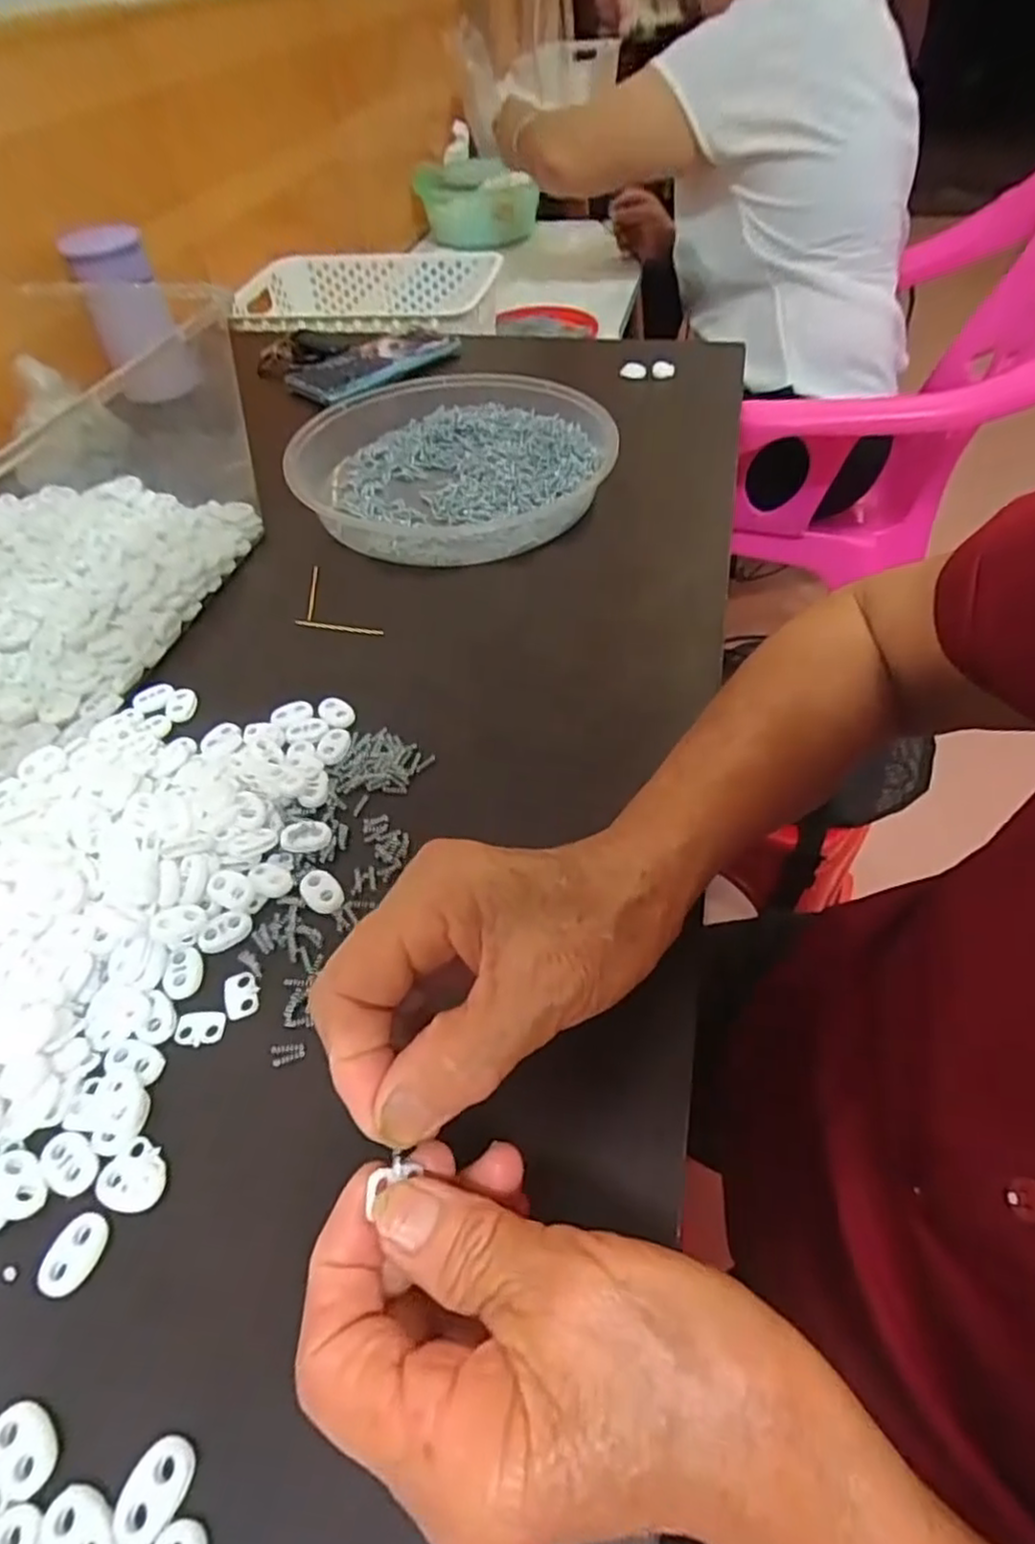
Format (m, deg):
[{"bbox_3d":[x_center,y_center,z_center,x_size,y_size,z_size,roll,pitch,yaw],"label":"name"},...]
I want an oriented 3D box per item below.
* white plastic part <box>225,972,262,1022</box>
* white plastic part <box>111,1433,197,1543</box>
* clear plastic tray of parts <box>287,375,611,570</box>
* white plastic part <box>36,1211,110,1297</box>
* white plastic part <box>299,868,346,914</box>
[{"bbox_3d":[-0.111,0.088,0.281,0.013,0.004,0.019,-20,52,-13],"label":"white plastic part"},{"bbox_3d":[-0.099,0.194,0.190,0.017,0.004,0.022,14,52,15],"label":"white plastic part"},{"bbox_3d":[-0.048,-0.228,0.519,0.231,0.037,0.229,-15,51,-9],"label":"clear plastic tray of parts"},{"bbox_3d":[-0.143,0.154,0.226,0.016,0.004,0.022,16,53,16],"label":"white plastic part"},{"bbox_3d":[-0.086,0.052,0.308,0.024,0.004,0.015,35,60,28],"label":"white plastic part"}]

